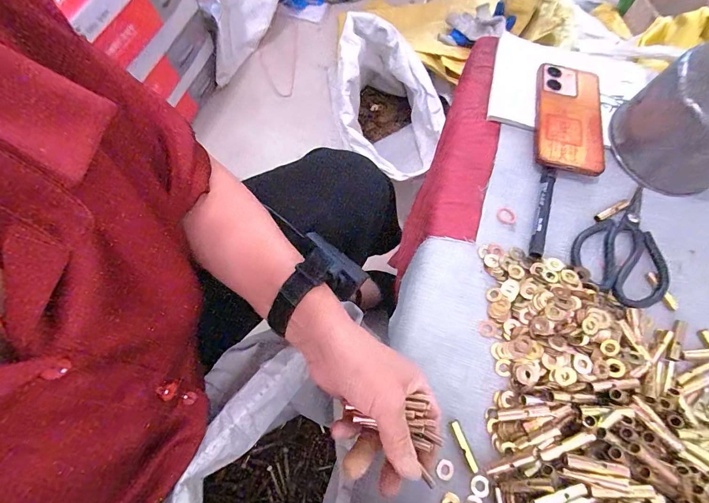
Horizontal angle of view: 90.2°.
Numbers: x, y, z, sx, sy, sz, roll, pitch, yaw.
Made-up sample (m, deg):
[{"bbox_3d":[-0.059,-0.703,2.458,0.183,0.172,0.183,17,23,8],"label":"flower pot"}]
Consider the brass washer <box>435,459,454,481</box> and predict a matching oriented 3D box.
[{"bbox_3d":[0.080,0.192,0.311,0.015,0.004,0.016,0,68,-1],"label":"brass washer"}]

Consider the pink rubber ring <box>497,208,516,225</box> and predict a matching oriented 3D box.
[{"bbox_3d":[0.173,-0.041,0.402,0.022,0.004,0.020,1,69,-3],"label":"pink rubber ring"}]

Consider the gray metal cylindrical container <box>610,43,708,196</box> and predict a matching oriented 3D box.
[{"bbox_3d":[0.381,-0.139,0.393,0.116,0.106,0.116,1,69,-3],"label":"gray metal cylindrical container"}]

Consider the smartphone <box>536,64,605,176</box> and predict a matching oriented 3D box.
[{"bbox_3d":[0.262,-0.164,0.432,0.072,0.009,0.151,8,71,8],"label":"smartphone"}]

